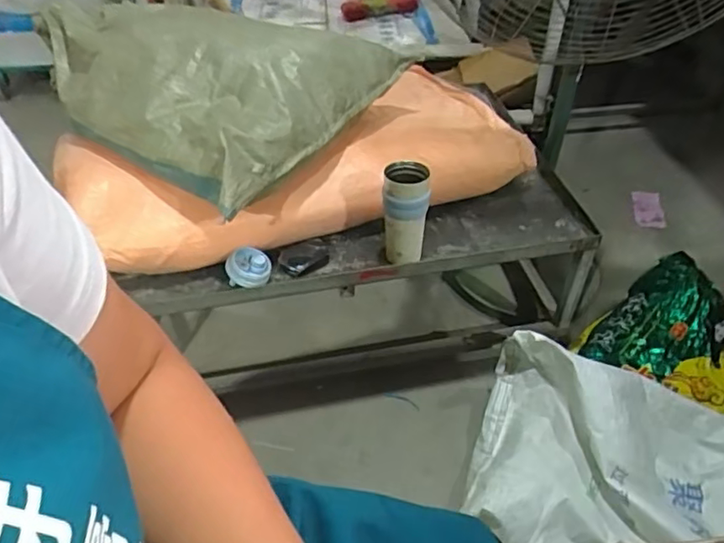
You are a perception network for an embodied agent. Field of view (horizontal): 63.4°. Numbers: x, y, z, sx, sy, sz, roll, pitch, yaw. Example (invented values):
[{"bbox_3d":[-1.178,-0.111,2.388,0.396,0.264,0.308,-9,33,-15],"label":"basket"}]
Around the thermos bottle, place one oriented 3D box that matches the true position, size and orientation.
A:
[{"bbox_3d":[0.080,-0.108,1.099,0.082,0.196,0.067,2,44,3],"label":"thermos bottle"}]

